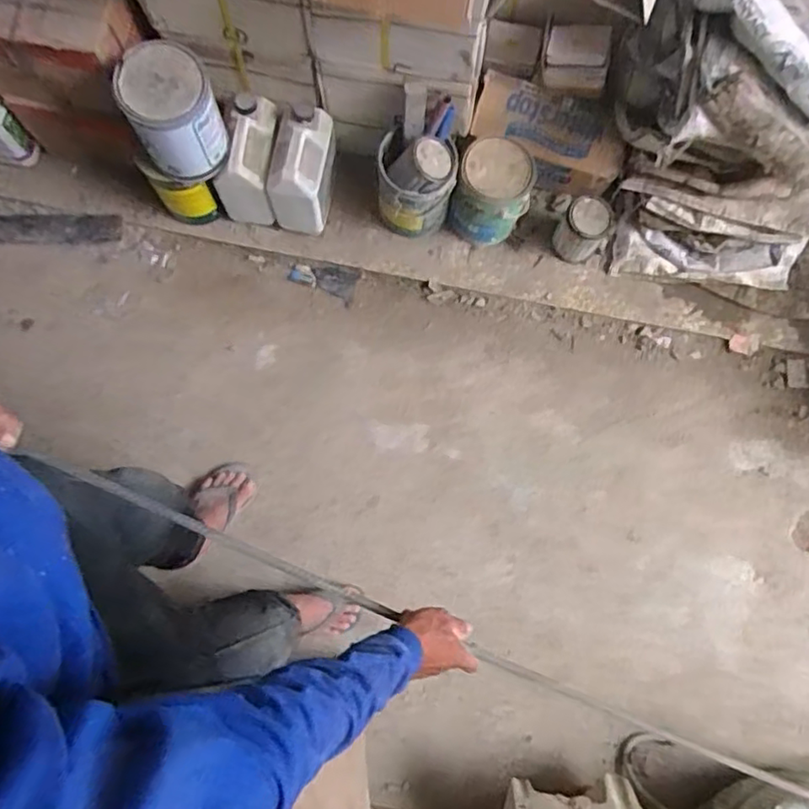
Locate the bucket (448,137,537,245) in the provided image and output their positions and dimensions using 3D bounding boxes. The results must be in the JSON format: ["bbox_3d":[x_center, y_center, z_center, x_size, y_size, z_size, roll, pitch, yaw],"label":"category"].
[{"bbox_3d":[0.195,-0.484,1.401,0.165,0.191,0.165,0,79,-1],"label":"bucket"}]

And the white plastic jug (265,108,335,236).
[{"bbox_3d":[-0.226,-0.525,1.404,0.123,0.223,0.211,11,79,1],"label":"white plastic jug"}]

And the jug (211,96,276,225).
[{"bbox_3d":[-0.342,-0.553,1.389,0.119,0.183,0.213,11,79,1],"label":"jug"}]

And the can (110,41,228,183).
[{"bbox_3d":[-0.447,-0.571,1.197,0.169,0.202,0.199,-28,81,-6],"label":"can"}]

